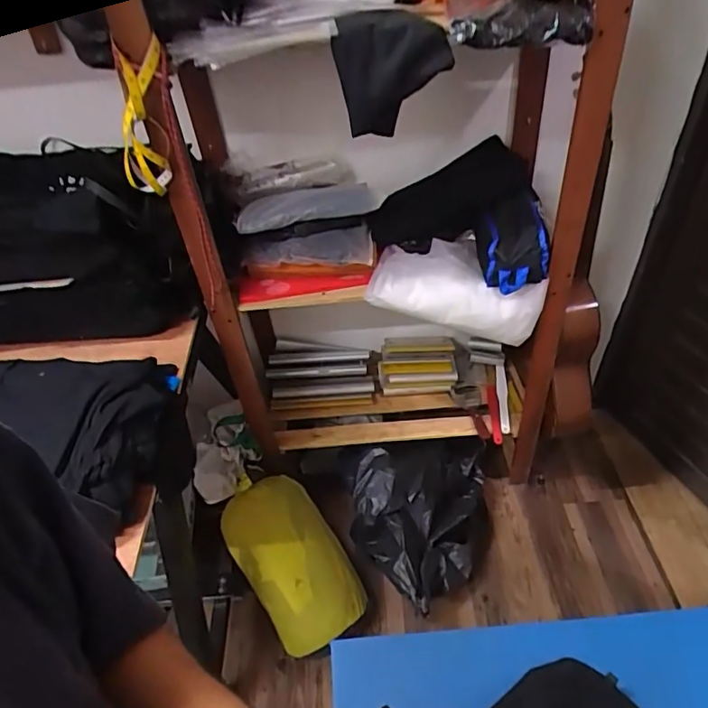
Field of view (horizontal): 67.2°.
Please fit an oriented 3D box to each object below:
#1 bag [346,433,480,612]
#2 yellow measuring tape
[{"bbox_3d":[0.178,0.455,1.464,0.400,0.236,0.444,-1,43,4],"label":"bag"},{"bbox_3d":[-0.341,-0.376,0.867,0.106,0.216,0.067,-21,45,-16],"label":"yellow measuring tape"}]

